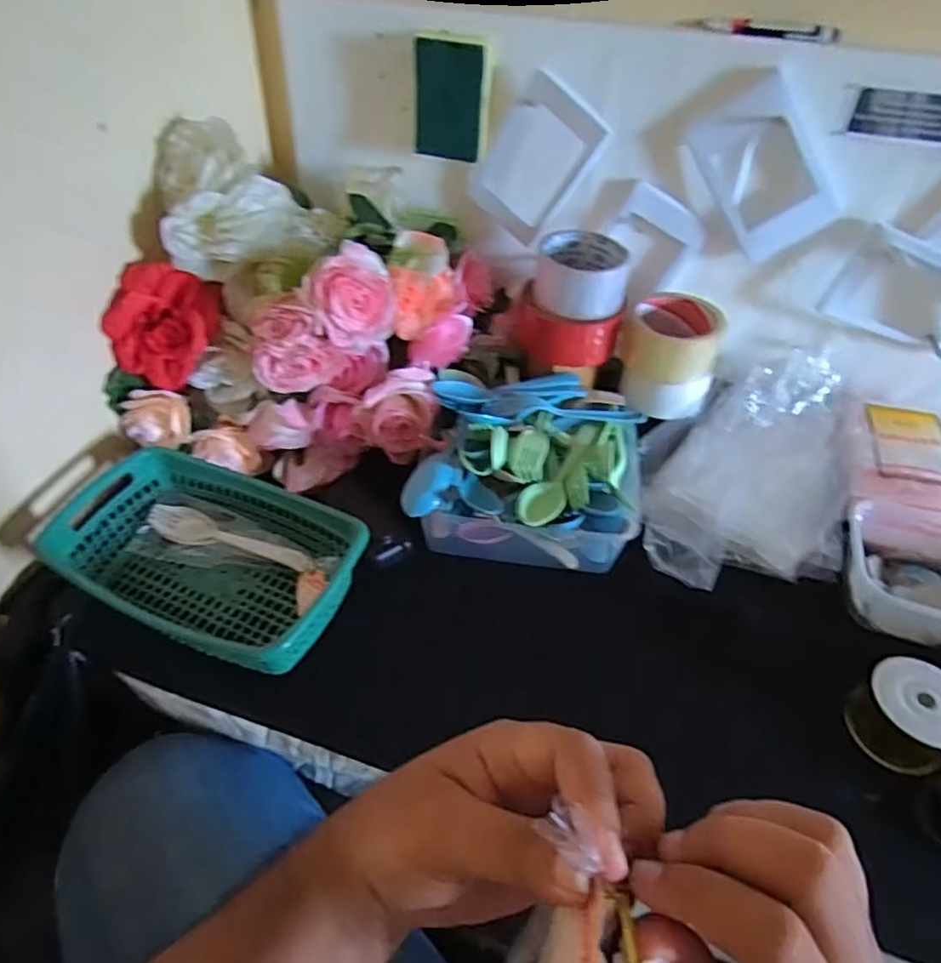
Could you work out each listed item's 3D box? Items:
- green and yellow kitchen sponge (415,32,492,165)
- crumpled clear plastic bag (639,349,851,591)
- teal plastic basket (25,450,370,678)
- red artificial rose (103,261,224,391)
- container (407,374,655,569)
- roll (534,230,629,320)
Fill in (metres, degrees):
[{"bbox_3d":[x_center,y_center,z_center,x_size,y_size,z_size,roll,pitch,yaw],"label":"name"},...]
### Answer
[{"bbox_3d":[-0.018,-0.369,0.621,0.065,0.097,0.034,17,46,13],"label":"green and yellow kitchen sponge"},{"bbox_3d":[0.270,-0.018,0.627,0.186,0.078,0.283,12,45,8],"label":"crumpled clear plastic bag"},{"bbox_3d":[-0.217,0.065,0.551,0.239,0.069,0.142,18,46,15],"label":"teal plastic basket"},{"bbox_3d":[-0.287,-0.152,0.607,0.089,0.119,0.060,26,-3,-18],"label":"red artificial rose"},{"bbox_3d":[0.058,-0.021,0.619,0.198,0.107,0.192,9,45,5],"label":"container"},{"bbox_3d":[0.110,-0.203,0.635,0.087,0.049,0.083,2,44,-2],"label":"roll"}]

